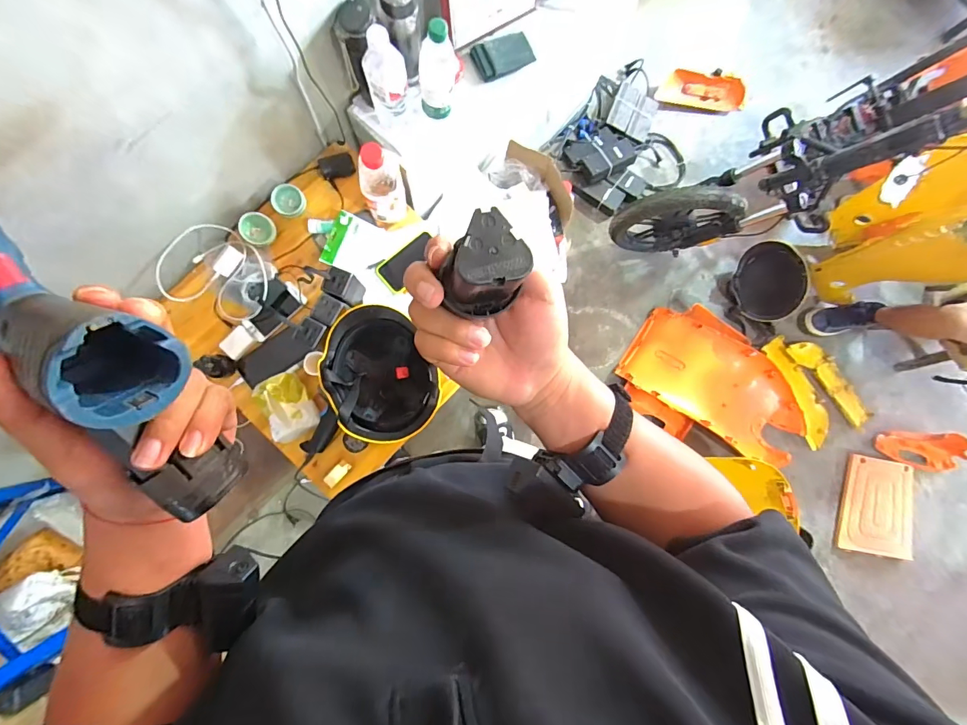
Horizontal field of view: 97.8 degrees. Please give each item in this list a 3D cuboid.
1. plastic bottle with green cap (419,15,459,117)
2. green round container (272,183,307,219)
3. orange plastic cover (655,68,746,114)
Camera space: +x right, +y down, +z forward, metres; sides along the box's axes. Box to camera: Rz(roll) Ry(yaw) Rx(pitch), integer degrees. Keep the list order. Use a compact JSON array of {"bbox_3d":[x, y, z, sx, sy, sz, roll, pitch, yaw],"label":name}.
[{"bbox_3d":[-0.082,-0.517,0.759,0.066,0.175,0.058,0,86,-4],"label":"plastic bottle with green cap"},{"bbox_3d":[-0.407,-0.337,0.882,0.065,0.041,0.065,0,86,-4],"label":"green round container"},{"bbox_3d":[0.793,-0.982,1.539,0.329,0.068,0.130,1,86,-4],"label":"orange plastic cover"}]

